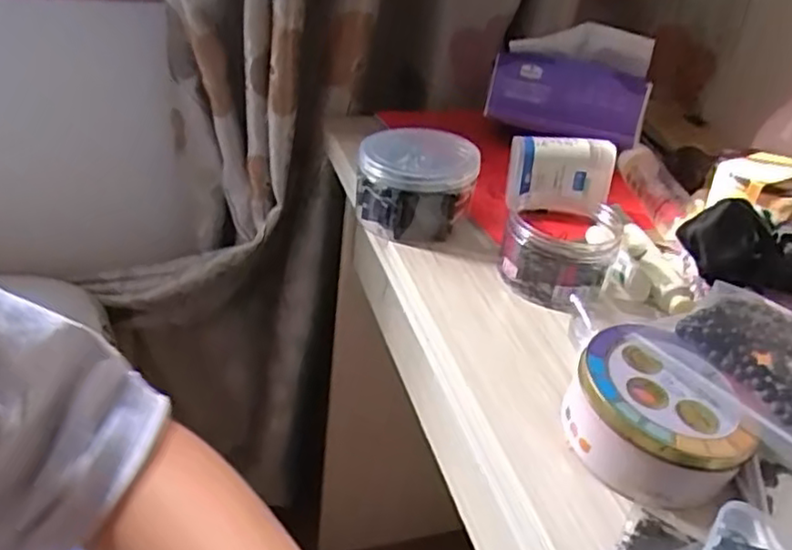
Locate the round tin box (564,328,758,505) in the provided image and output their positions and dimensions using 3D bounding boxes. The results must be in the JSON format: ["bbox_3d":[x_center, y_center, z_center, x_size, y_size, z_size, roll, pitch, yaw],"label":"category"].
[{"bbox_3d":[0.143,0.075,0.365,0.083,0.052,0.087,5,34,-4],"label":"round tin box"}]

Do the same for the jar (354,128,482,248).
[{"bbox_3d":[0.016,-0.072,0.548,0.090,0.070,0.073,23,37,21],"label":"jar"}]

